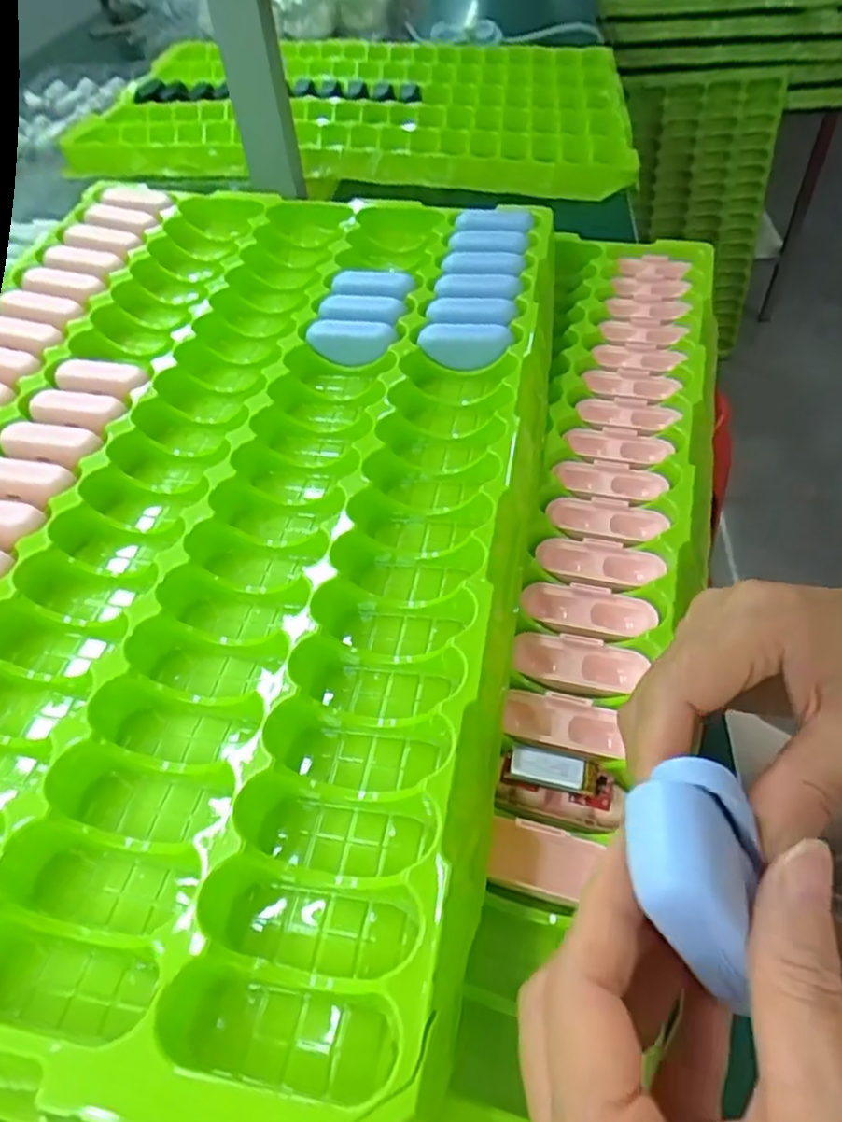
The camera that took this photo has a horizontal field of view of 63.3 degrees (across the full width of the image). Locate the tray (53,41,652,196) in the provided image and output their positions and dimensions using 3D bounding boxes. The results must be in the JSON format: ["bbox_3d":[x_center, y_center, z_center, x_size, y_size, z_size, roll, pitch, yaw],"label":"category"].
[{"bbox_3d":[-0.064,-0.514,0.763,0.565,0.057,0.432,0,50,5],"label":"tray"}]

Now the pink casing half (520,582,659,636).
[{"bbox_3d":[0.082,0.025,0.336,0.063,0.012,0.026,9,51,13],"label":"pink casing half"}]

